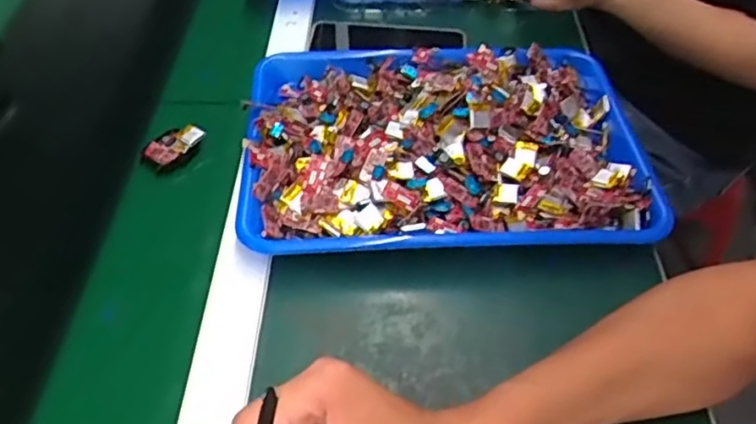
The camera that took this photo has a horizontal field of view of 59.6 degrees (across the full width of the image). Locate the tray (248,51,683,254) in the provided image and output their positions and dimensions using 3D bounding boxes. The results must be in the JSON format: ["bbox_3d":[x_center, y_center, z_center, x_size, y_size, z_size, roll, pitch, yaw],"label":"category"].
[{"bbox_3d":[0.055,-0.062,0.560,0.324,0.044,0.239,-1,47,0],"label":"tray"}]

